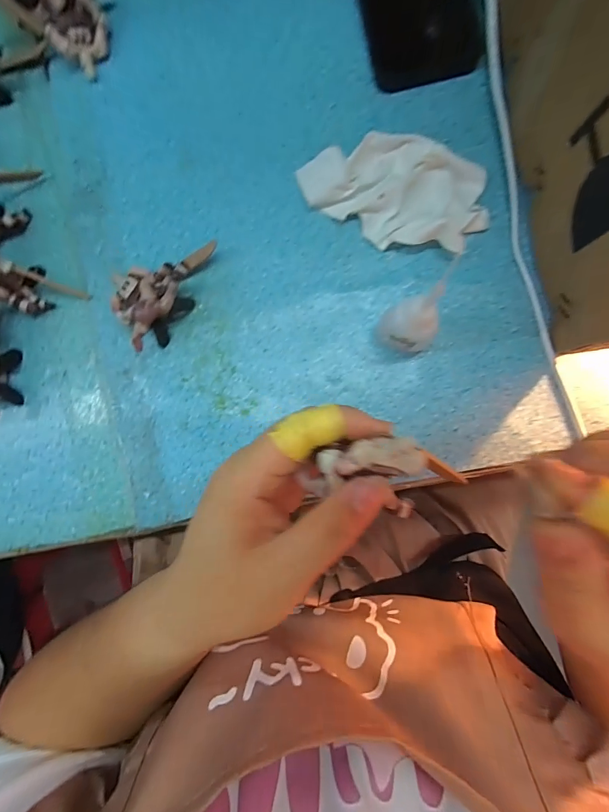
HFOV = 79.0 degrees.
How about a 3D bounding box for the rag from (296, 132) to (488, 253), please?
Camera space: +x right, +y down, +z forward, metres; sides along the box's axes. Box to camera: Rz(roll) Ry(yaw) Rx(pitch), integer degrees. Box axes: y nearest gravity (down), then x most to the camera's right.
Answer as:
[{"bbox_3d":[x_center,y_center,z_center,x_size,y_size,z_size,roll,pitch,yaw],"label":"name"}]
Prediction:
[{"bbox_3d":[0.060,-0.145,0.249,0.122,0.023,0.070,10,89,3],"label":"rag"}]

